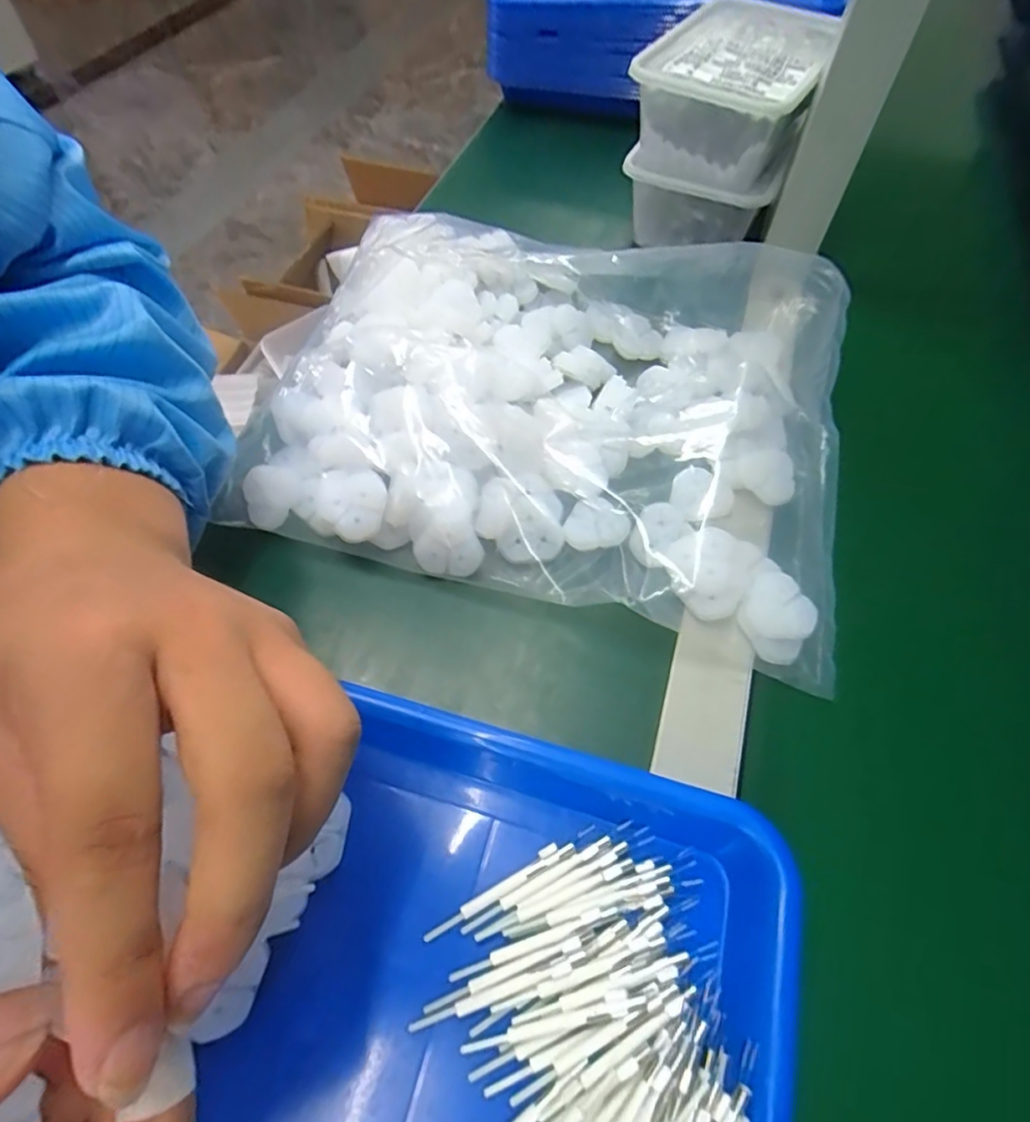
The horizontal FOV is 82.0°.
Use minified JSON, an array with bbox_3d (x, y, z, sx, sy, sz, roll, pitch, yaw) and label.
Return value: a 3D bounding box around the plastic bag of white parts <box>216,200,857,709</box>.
[{"bbox_3d":[0.026,-0.116,0.372,0.361,0.068,0.291,15,59,8],"label":"plastic bag of white parts"}]

